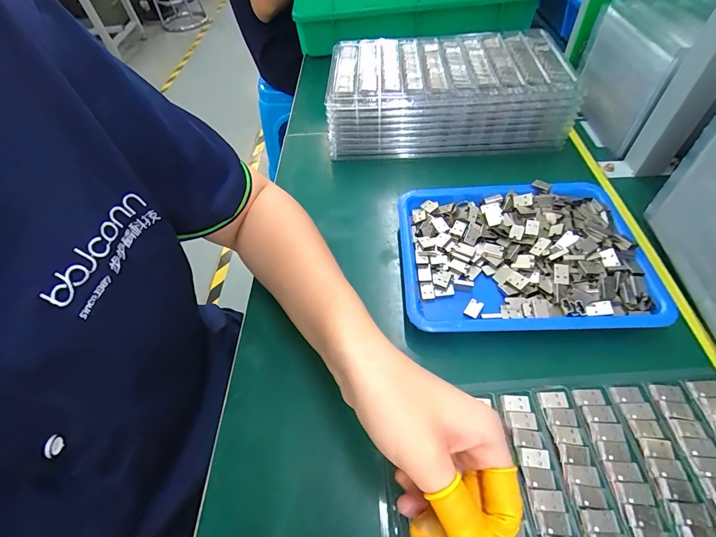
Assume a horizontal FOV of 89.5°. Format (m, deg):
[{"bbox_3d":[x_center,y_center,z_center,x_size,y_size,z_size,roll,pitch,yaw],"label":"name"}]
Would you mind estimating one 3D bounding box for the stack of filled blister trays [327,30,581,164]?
[{"bbox_3d":[0.113,-0.235,0.492,0.300,0.087,0.171,2,52,8],"label":"stack of filled blister trays"}]

